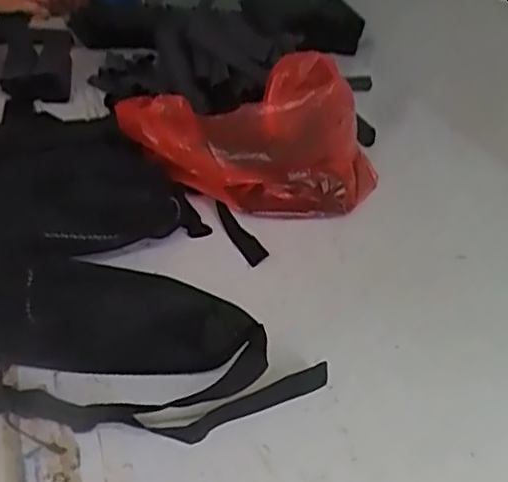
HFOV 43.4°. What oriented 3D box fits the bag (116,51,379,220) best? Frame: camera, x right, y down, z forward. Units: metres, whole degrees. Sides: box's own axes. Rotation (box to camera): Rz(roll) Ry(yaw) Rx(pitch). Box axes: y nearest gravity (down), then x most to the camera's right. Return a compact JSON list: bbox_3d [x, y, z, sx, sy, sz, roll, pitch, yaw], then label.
[{"bbox_3d":[0.019,-0.133,0.847,0.369,0.197,0.120,-3,33,-15],"label":"bag"}]

